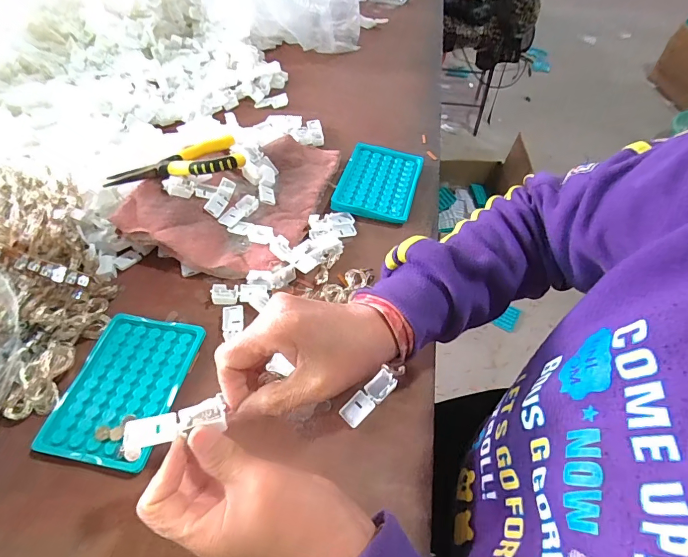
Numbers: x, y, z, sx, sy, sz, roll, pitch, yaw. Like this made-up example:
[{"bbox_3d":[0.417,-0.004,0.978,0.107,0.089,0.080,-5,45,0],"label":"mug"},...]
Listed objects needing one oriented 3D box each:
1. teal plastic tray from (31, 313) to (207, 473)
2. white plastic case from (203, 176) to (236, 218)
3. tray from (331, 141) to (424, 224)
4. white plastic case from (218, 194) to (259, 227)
[{"bbox_3d":[-0.196,0.094,0.353,0.098,0.009,0.130,10,53,7],"label":"teal plastic tray"},{"bbox_3d":[-0.145,-0.097,0.468,0.019,0.004,0.051,29,66,-17],"label":"white plastic case"},{"bbox_3d":[0.047,-0.131,0.525,0.098,0.011,0.131,14,54,10],"label":"tray"},{"bbox_3d":[-0.126,-0.082,0.475,0.024,0.008,0.054,27,56,18],"label":"white plastic case"}]

